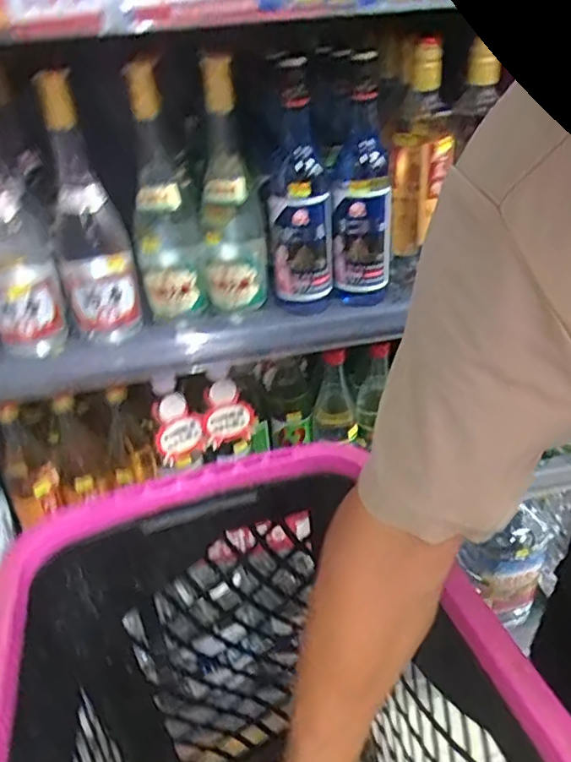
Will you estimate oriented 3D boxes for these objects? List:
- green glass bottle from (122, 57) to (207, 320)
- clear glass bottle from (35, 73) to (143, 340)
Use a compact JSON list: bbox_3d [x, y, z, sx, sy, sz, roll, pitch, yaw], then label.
[{"bbox_3d":[-0.132,-0.195,0.625,0.068,0.245,0.073,-9,34,-6],"label":"green glass bottle"},{"bbox_3d":[-0.202,-0.164,0.601,0.073,0.256,0.076,-14,35,-14],"label":"clear glass bottle"}]

